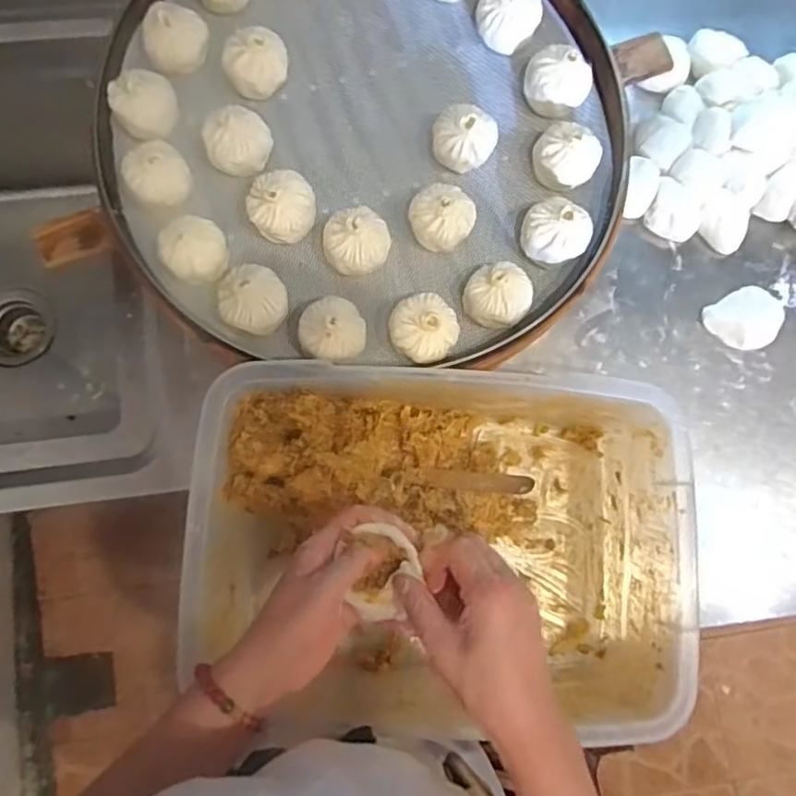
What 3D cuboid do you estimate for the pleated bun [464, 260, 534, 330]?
[{"bbox_3d":[0.092,-0.094,0.570,0.058,0.046,0.054,0,80,-3],"label":"pleated bun"}]

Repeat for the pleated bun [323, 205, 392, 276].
[{"bbox_3d":[-0.037,-0.141,0.573,0.057,0.052,0.054,0,80,-3],"label":"pleated bun"}]

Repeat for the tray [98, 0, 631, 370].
[{"bbox_3d":[-0.030,-0.273,0.599,0.479,0.063,0.479,0,80,-1],"label":"tray"}]

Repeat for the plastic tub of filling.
[{"bbox_3d":[0.034,0.125,0.556,0.396,0.141,0.273,2,80,-1],"label":"plastic tub of filling"}]

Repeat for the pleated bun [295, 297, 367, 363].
[{"bbox_3d":[-0.059,-0.057,0.559,0.057,0.054,0.058,0,80,-3],"label":"pleated bun"}]

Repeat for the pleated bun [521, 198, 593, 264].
[{"bbox_3d":[0.147,-0.152,0.577,0.063,0.049,0.058,21,80,1],"label":"pleated bun"}]

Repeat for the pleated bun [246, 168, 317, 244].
[{"bbox_3d":[-0.107,-0.174,0.575,0.060,0.055,0.055,0,80,-3],"label":"pleated bun"}]

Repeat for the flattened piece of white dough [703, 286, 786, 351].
[{"bbox_3d":[0.378,-0.085,0.670,0.076,0.017,0.064,-29,82,-6],"label":"flattened piece of white dough"}]

